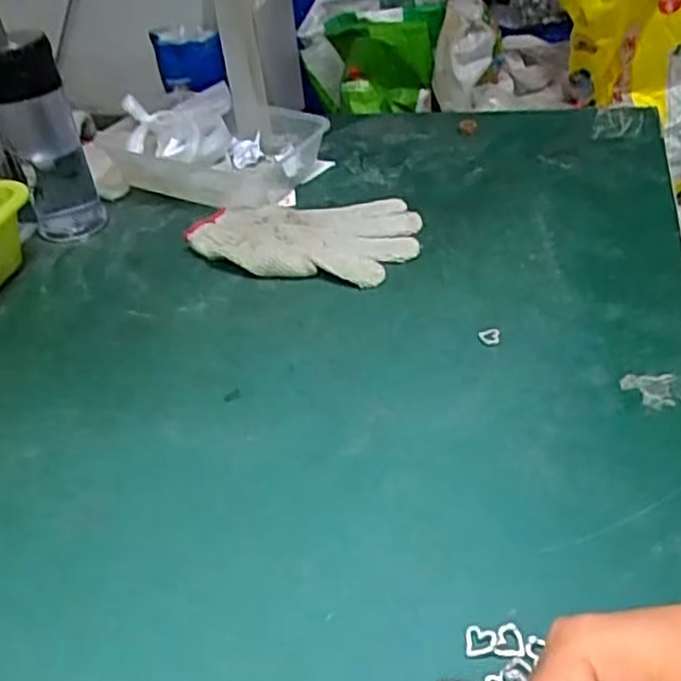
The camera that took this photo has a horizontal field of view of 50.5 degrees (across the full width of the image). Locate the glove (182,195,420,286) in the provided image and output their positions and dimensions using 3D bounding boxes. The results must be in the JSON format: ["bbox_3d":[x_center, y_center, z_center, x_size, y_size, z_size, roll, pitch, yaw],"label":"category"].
[{"bbox_3d":[-0.032,-0.103,0.660,0.209,0.018,0.132,9,39,21],"label":"glove"}]

